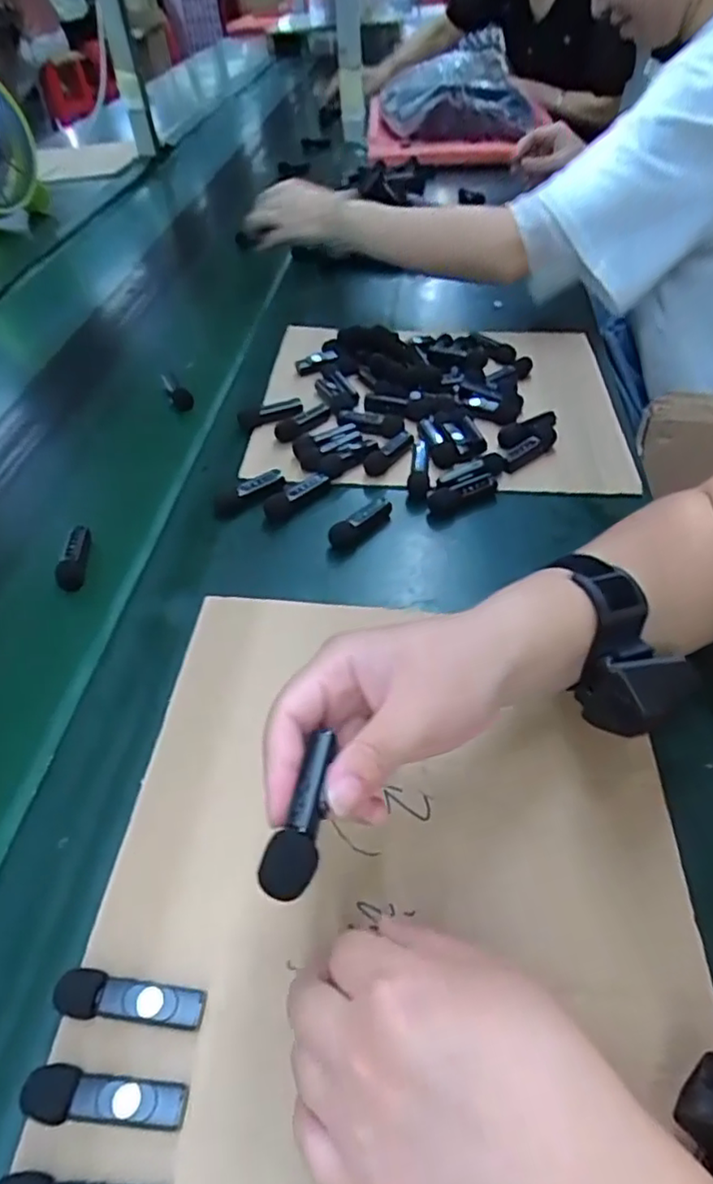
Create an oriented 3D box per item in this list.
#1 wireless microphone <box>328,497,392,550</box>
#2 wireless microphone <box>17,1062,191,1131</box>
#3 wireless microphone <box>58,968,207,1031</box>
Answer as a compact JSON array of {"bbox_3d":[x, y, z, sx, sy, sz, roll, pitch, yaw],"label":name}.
[{"bbox_3d":[0.004,-0.055,0.505,0.059,0.020,0.014,-34,56,-27],"label":"wireless microphone"},{"bbox_3d":[-0.103,0.207,0.258,0.065,0.009,0.019,1,48,1],"label":"wireless microphone"},{"bbox_3d":[-0.102,0.184,0.283,0.066,0.015,0.018,6,48,5],"label":"wireless microphone"}]

